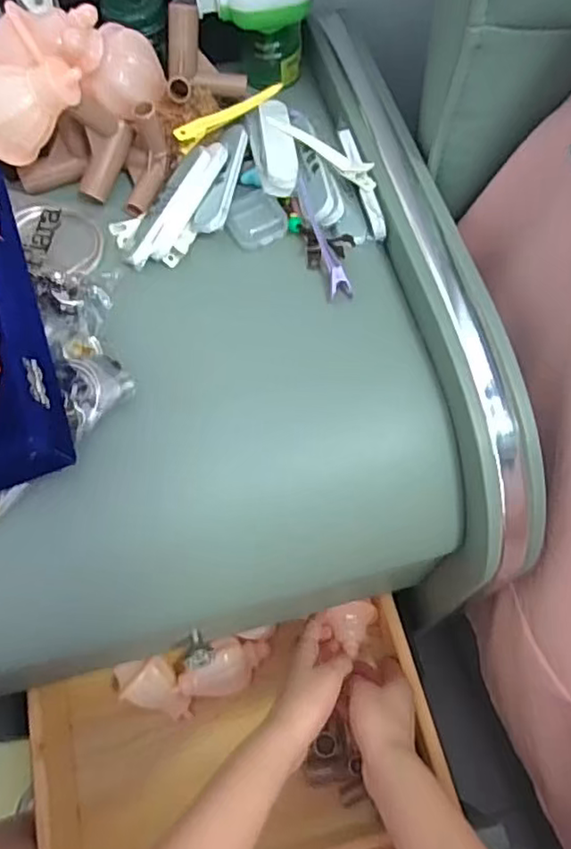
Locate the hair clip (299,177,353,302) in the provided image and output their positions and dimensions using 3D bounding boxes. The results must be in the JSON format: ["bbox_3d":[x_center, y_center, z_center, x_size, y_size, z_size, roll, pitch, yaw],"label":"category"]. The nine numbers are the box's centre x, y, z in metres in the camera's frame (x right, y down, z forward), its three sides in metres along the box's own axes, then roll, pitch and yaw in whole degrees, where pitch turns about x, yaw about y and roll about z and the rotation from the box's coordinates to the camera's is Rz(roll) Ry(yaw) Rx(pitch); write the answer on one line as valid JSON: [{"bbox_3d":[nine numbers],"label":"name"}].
[{"bbox_3d":[0.021,-0.111,0.370,0.013,0.010,0.076,-20,83,-8],"label":"hair clip"}]

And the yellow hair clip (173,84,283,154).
[{"bbox_3d":[-0.035,-0.208,0.400,0.090,0.011,0.010,-38,70,-15],"label":"yellow hair clip"}]

